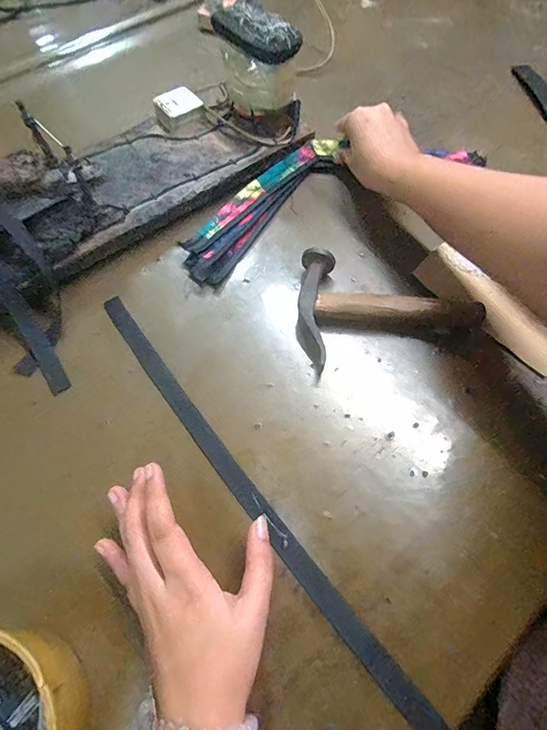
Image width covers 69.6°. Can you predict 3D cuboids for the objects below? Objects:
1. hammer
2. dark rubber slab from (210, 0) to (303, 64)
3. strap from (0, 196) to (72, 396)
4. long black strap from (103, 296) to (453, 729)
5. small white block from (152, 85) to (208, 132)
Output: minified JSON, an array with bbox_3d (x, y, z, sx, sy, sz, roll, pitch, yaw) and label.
[{"bbox_3d":[0.111,-0.049,0.371,0.172,0.030,0.114,4,63,3],"label":"hammer"},{"bbox_3d":[-0.019,-0.339,0.400,0.046,0.027,0.096,-36,68,-16],"label":"dark rubber slab"},{"bbox_3d":[-0.240,-0.084,0.366,0.059,0.035,0.229,-25,93,-12],"label":"strap"},{"bbox_3d":[-0.030,0.088,0.319,0.020,0.005,0.420,-38,69,-11],"label":"long black strap"},{"bbox_3d":[-0.113,-0.305,0.472,0.052,0.023,0.052,-32,67,-14],"label":"small white block"}]

